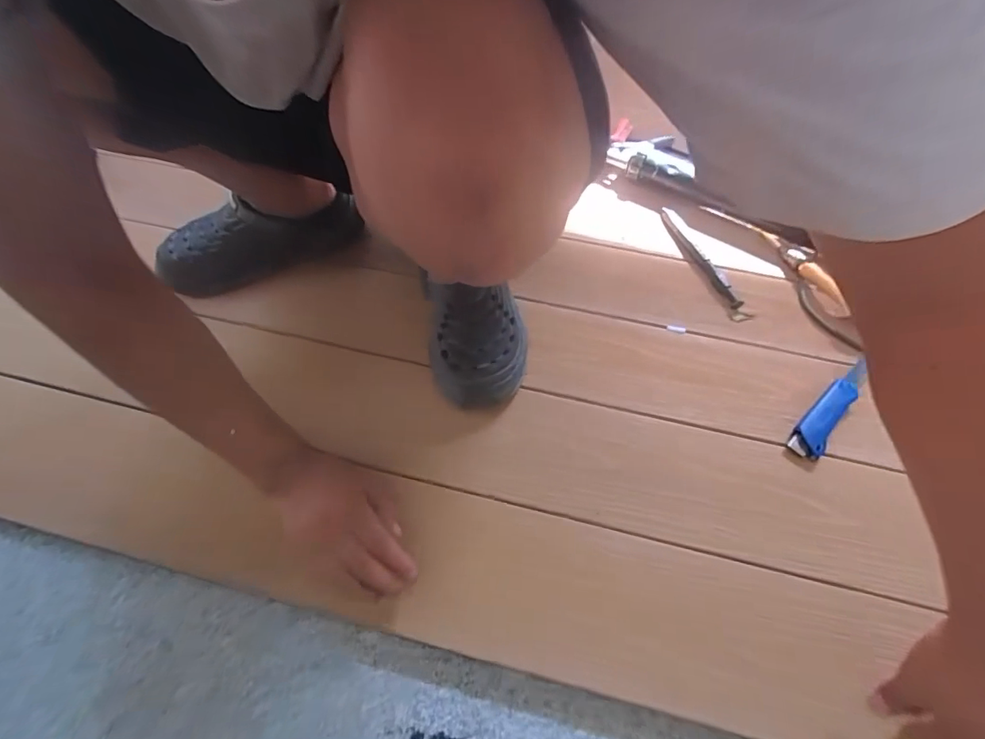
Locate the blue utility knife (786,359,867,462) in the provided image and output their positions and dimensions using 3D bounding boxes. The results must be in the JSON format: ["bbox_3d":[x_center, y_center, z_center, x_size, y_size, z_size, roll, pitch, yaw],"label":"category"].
[{"bbox_3d":[0.418,0.048,0.573,0.036,0.026,0.164,38,64,21],"label":"blue utility knife"}]

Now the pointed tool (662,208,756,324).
[{"bbox_3d":[0.320,-0.167,0.711,0.027,0.013,0.239,-15,59,-10],"label":"pointed tool"}]

